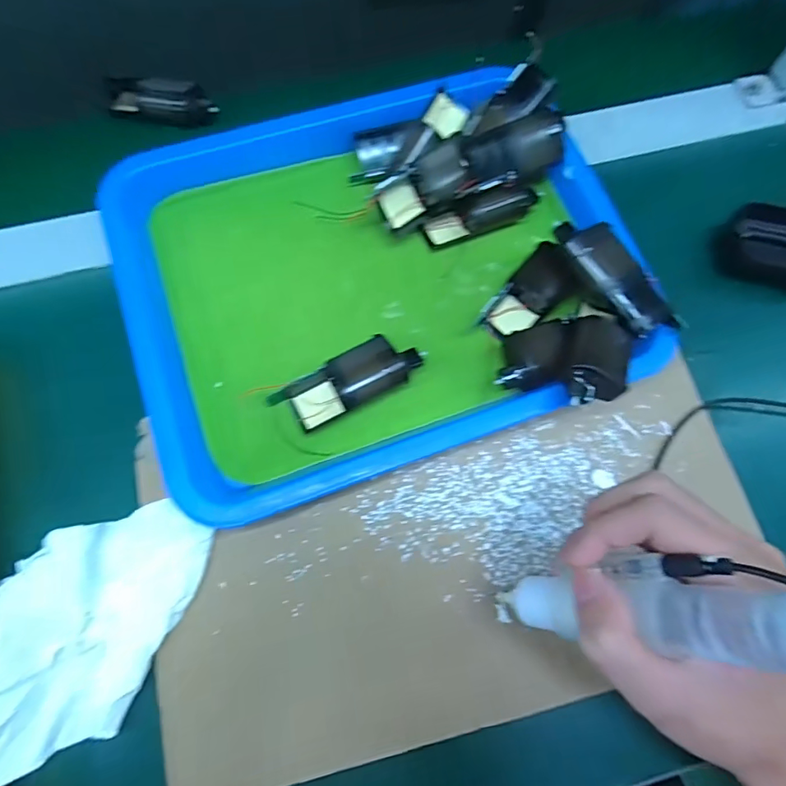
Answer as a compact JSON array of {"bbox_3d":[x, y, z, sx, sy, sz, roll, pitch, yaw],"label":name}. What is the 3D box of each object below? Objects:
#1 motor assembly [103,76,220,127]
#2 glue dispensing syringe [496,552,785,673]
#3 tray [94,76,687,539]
[{"bbox_3d":[-0.182,-0.232,0.387,0.082,0.027,0.027,1,74,-1],"label":"motor assembly"},{"bbox_3d":[0.110,0.080,0.178,0.029,0.193,0.030,5,72,-29],"label":"glue dispensing syringe"},{"bbox_3d":[-0.008,-0.086,0.329,0.321,0.039,0.261,-19,76,-7],"label":"tray"}]

